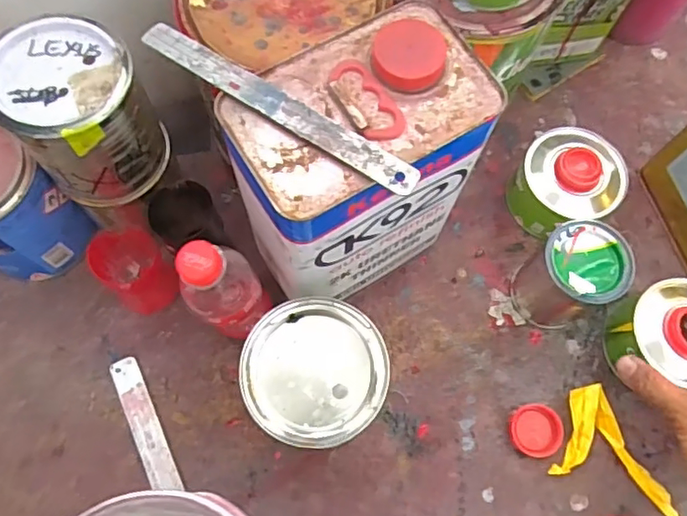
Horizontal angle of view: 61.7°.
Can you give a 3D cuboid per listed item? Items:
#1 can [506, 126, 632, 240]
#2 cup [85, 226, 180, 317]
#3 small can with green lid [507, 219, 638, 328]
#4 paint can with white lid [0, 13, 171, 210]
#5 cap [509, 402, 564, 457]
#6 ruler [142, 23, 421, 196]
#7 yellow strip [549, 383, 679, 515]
[{"bbox_3d":[0.224,-0.072,0.581,0.099,0.076,0.096,0,71,0],"label":"can"},{"bbox_3d":[-0.187,0.009,0.521,0.056,0.095,0.057,-33,74,-11],"label":"cup"},{"bbox_3d":[0.208,0.019,0.535,0.077,0.099,0.074,0,71,0],"label":"small can with green lid"},{"bbox_3d":[-0.198,-0.106,0.443,0.090,0.116,0.093,0,71,0],"label":"paint can with white lid"},{"bbox_3d":[0.177,0.158,0.526,0.047,0.015,0.045,0,71,0],"label":"cap"},{"bbox_3d":[-0.040,-0.095,0.356,0.195,0.004,0.021,32,69,9],"label":"ruler"},{"bbox_3d":[0.253,0.172,0.518,0.113,0.024,0.084,19,72,6],"label":"yellow strip"}]

